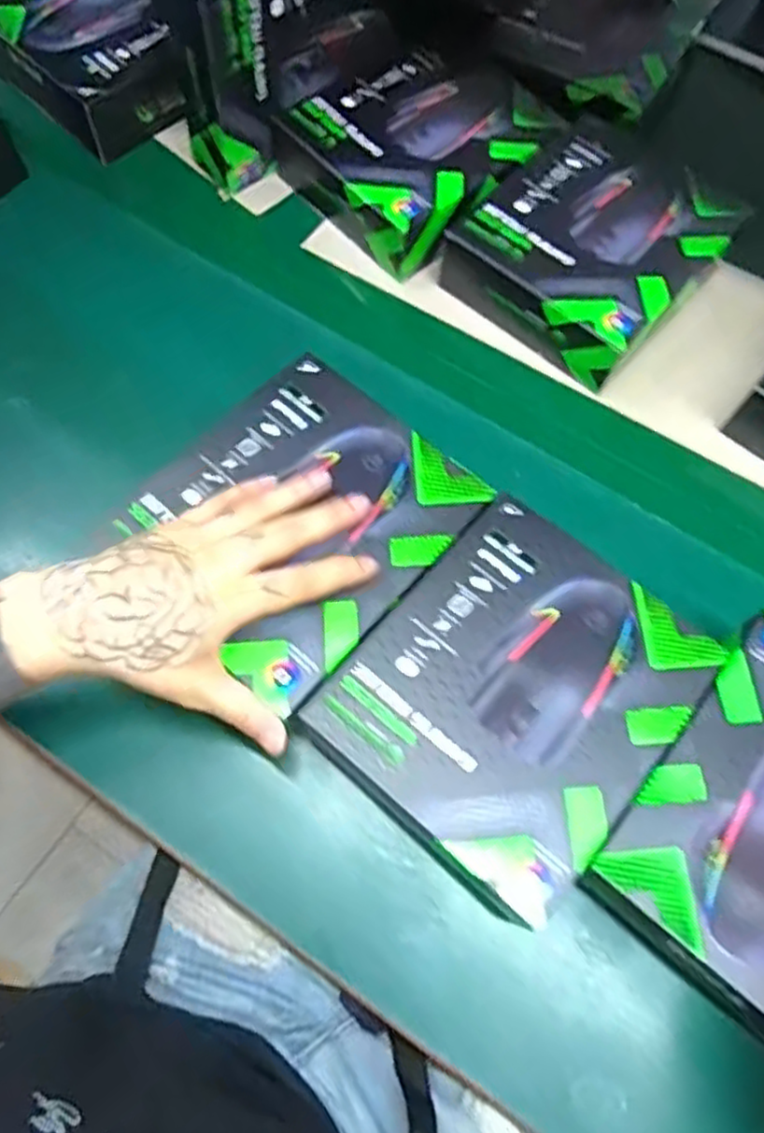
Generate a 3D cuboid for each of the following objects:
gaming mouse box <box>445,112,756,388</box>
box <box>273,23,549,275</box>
[{"bbox_3d":[0.163,-0.245,0.560,0.159,0.059,0.177,42,72,14],"label":"gaming mouse box"},{"bbox_3d":[0.033,-0.335,0.594,0.177,0.069,0.165,-37,73,-16],"label":"box"}]

